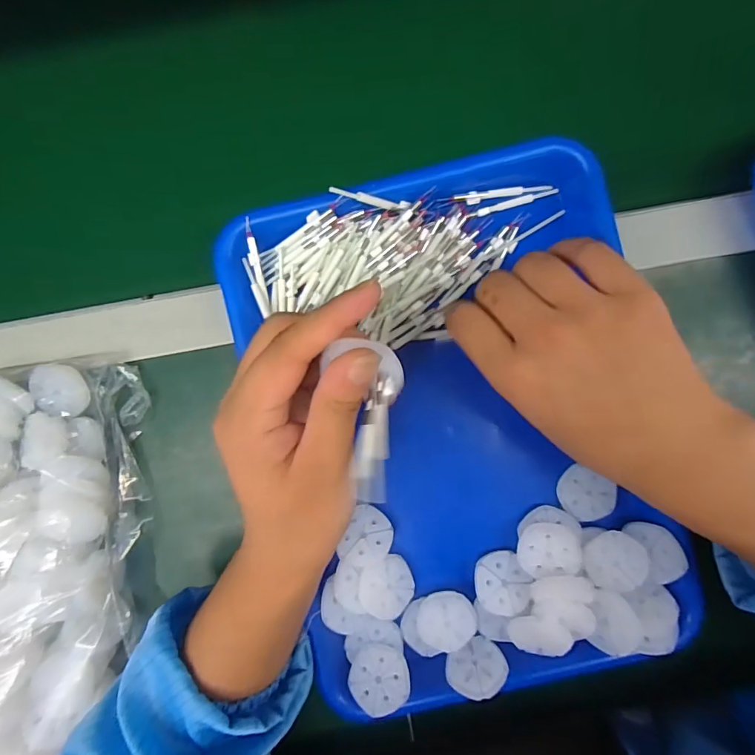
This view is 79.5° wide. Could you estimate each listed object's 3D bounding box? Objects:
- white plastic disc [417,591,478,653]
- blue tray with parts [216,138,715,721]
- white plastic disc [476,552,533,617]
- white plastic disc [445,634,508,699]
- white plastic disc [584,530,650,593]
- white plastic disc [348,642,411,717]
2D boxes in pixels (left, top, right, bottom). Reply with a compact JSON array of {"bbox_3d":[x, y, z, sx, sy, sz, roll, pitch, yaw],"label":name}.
[{"bbox_3d":[0.046,0.160,0.297,0.037,0.004,0.038,0,91,0],"label":"white plastic disc"},{"bbox_3d":[0.051,0.031,0.298,0.238,0.046,0.328,-14,90,-2],"label":"blue tray with parts"},{"bbox_3d":[0.081,0.133,0.295,0.034,0.004,0.038,10,72,2],"label":"white plastic disc"},{"bbox_3d":[0.064,0.185,0.289,0.037,0.033,0.005,-21,120,-16],"label":"white plastic disc"},{"bbox_3d":[0.153,0.118,0.291,0.038,0.007,0.035,0,91,0],"label":"white plastic disc"},{"bbox_3d":[0.001,0.193,0.291,0.037,0.005,0.038,-6,61,2],"label":"white plastic disc"}]

